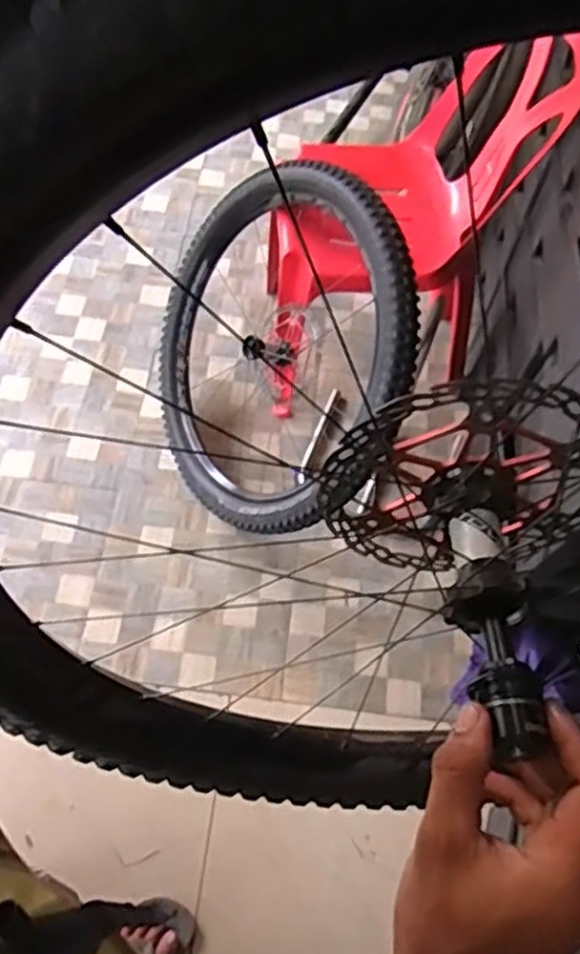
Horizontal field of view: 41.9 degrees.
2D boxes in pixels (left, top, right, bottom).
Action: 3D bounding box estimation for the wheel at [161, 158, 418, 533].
[{"bbox_3d":[-0.045,-0.247,1.467,0.064,0.693,0.694,2,39,-44],"label":"wheel"}]

